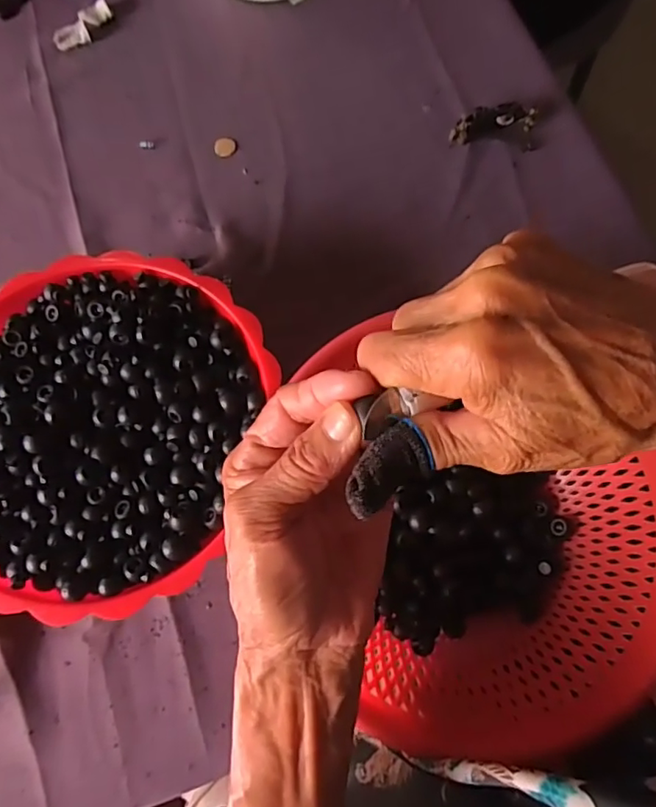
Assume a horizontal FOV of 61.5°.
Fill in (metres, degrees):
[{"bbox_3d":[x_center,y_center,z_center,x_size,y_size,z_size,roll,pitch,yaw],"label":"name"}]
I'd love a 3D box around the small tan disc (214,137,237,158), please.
[{"bbox_3d":[-0.097,-0.242,0.517,0.020,0.004,0.021,-1,74,2],"label":"small tan disc"}]

